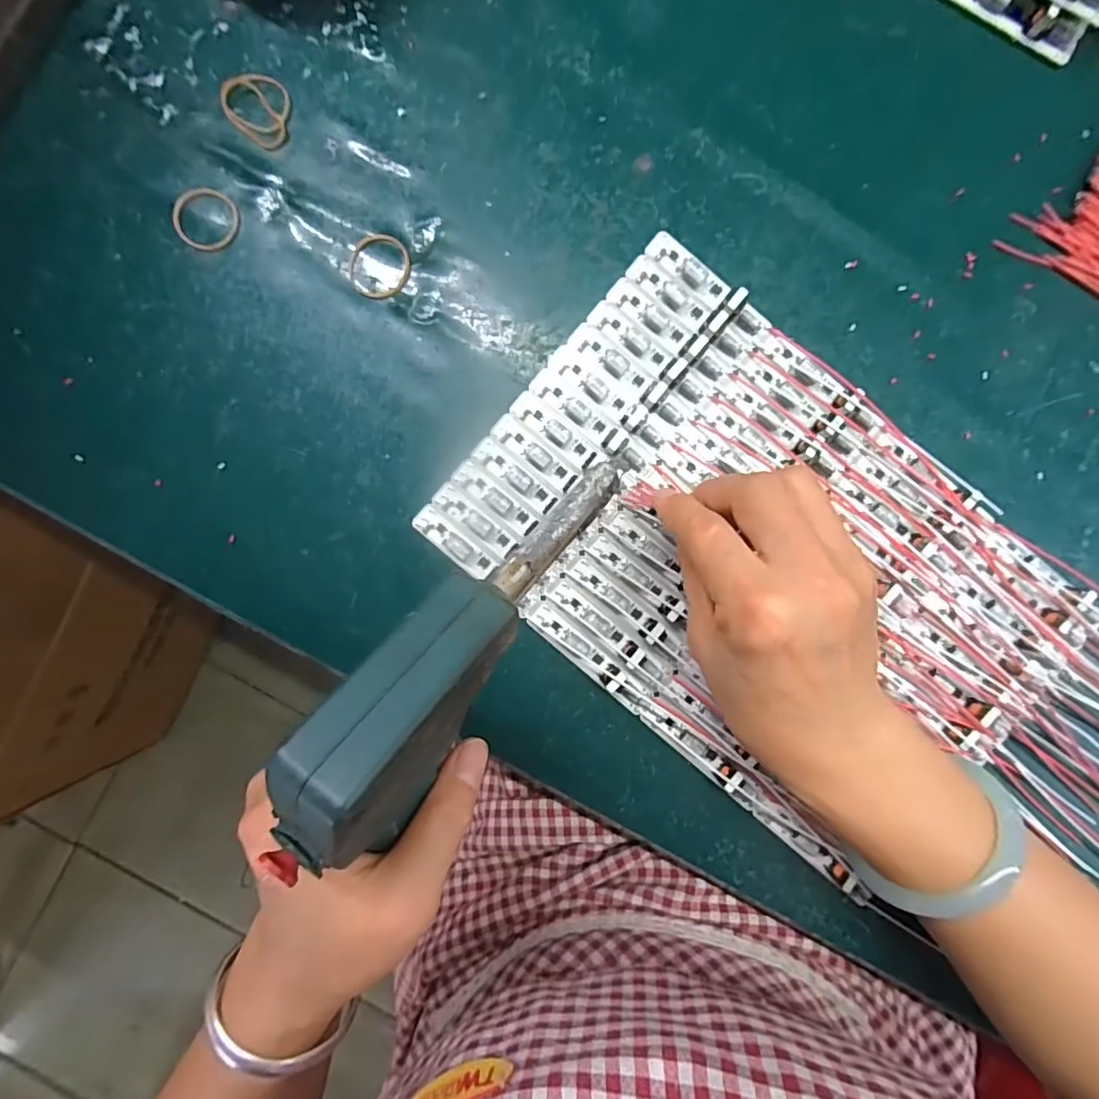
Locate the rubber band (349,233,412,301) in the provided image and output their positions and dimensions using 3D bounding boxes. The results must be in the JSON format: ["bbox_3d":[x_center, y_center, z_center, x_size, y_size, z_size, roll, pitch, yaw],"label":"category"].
[{"bbox_3d":[-0.085,-0.140,0.277,0.031,0.004,0.031,0,90,0],"label":"rubber band"}]

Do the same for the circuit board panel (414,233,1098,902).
[{"bbox_3d":[0.104,0.007,0.276,0.287,0.014,0.191,41,90,-1],"label":"circuit board panel"}]

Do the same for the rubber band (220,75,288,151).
[{"bbox_3d":[-0.144,-0.220,0.276,0.038,0.004,0.030,40,90,-1],"label":"rubber band"}]

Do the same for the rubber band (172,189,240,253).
[{"bbox_3d":[-0.171,-0.164,0.276,0.030,0.004,0.030,0,90,0],"label":"rubber band"}]

